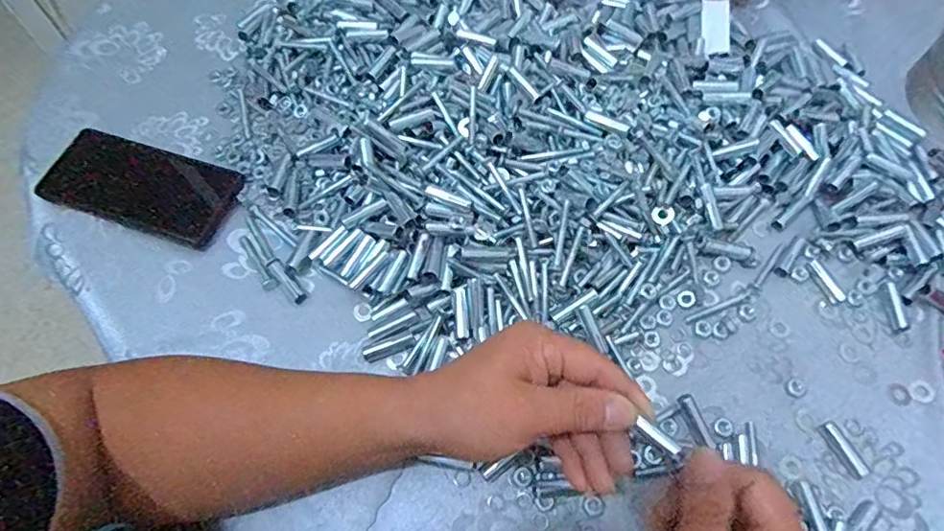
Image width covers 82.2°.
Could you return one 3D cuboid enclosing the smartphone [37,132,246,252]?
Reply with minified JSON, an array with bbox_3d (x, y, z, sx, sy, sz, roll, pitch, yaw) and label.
[{"bbox_3d":[-0.282,-0.069,0.468,0.162,0.010,0.075,17,65,7],"label":"smartphone"}]

